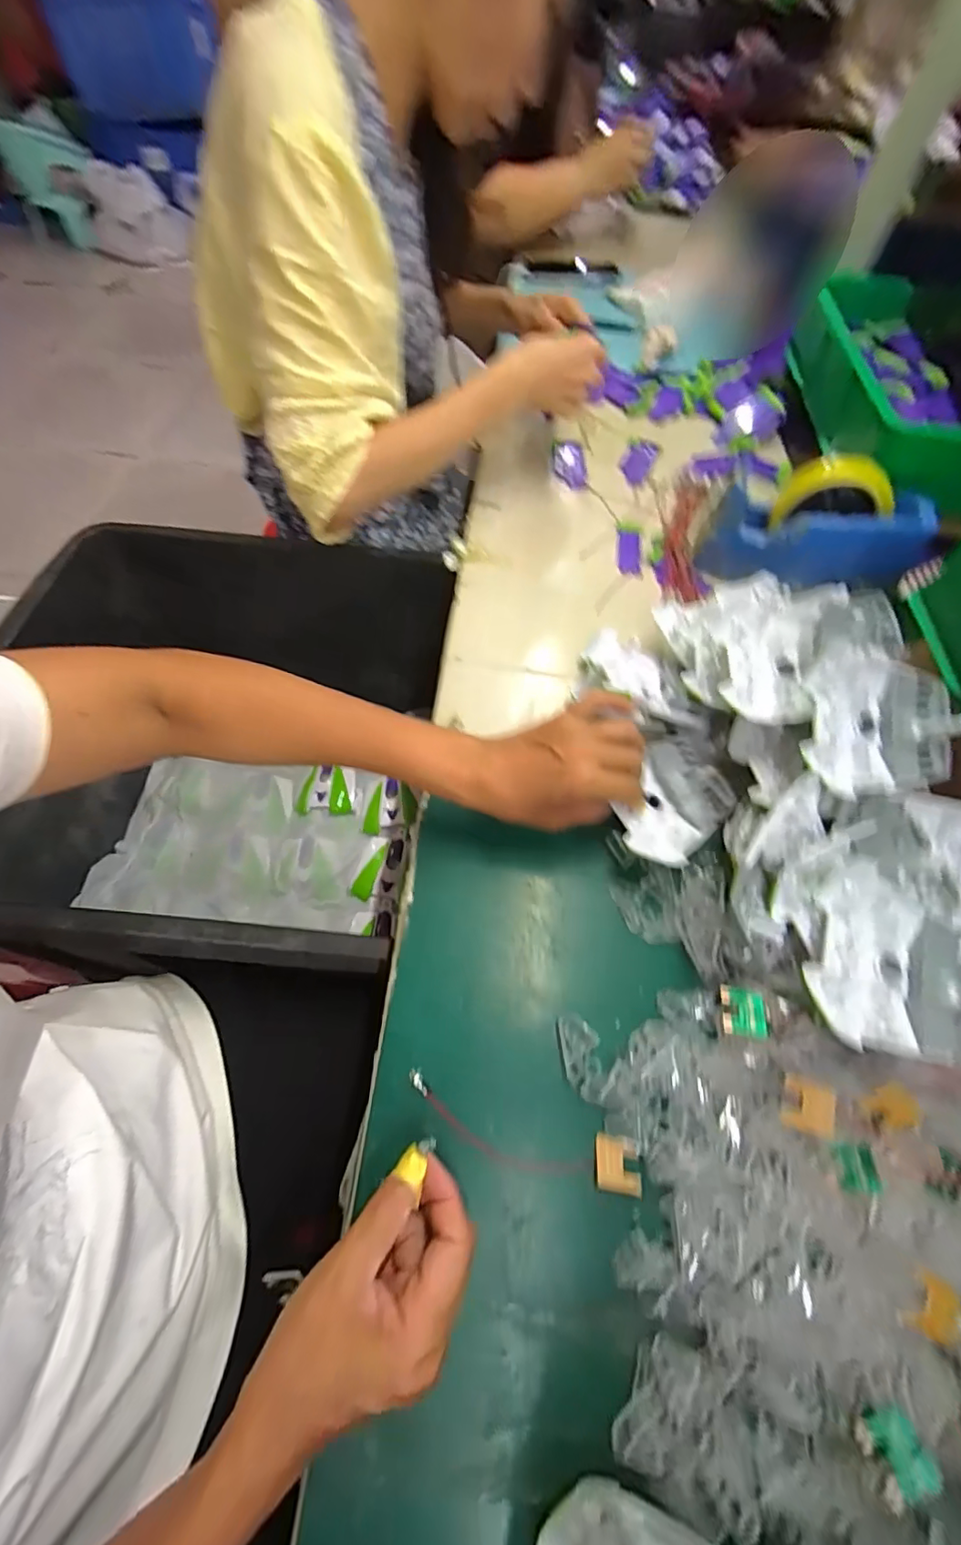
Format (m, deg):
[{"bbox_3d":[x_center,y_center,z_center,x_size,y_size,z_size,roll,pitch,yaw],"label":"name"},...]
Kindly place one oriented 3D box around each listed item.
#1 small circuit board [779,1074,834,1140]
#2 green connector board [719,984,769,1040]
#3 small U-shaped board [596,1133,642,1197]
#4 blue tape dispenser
[{"bbox_3d":[0.189,0.194,0.306,0.025,0.004,0.029,7,82,31],"label":"small circuit board"},{"bbox_3d":[0.169,0.155,0.343,0.025,0.013,0.029,9,61,2],"label":"green connector board"},{"bbox_3d":[0.082,0.235,0.317,0.025,0.005,0.028,8,61,1],"label":"small U-shaped board"},{"bbox_3d":[0.336,-0.246,0.535,0.198,0.105,0.068,16,62,11],"label":"blue tape dispenser"}]

